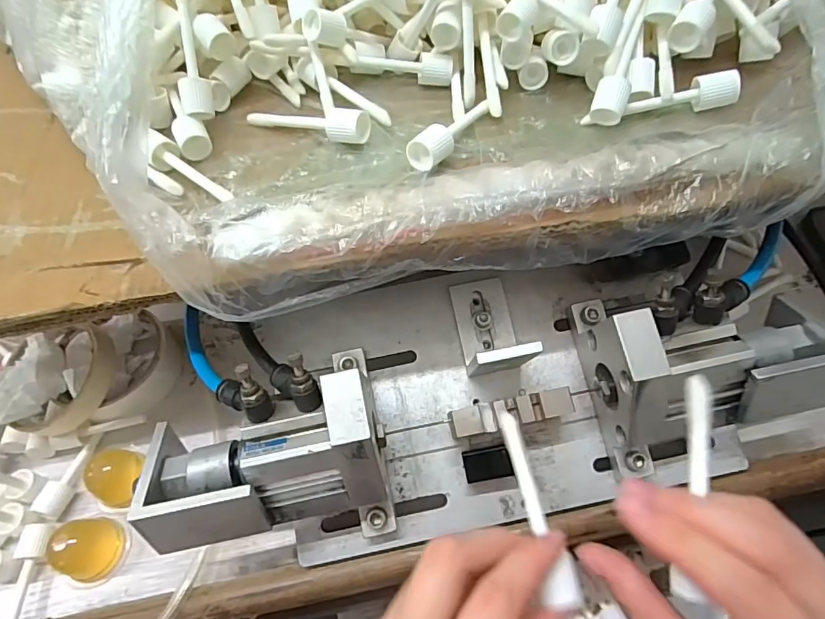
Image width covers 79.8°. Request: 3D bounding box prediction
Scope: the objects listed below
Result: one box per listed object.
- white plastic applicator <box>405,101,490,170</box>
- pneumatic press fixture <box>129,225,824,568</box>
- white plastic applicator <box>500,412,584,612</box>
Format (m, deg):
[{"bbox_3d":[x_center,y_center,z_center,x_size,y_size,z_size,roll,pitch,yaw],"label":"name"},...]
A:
[{"bbox_3d":[0.023,-0.101,0.282,0.019,0.018,0.067,27,51,19],"label":"white plastic applicator"},{"bbox_3d":[0.041,0.045,0.302,0.370,0.106,0.141,-11,58,-2],"label":"pneumatic press fixture"},{"bbox_3d":[0.054,0.087,0.220,0.014,0.006,0.083,-14,59,-4],"label":"white plastic applicator"}]

